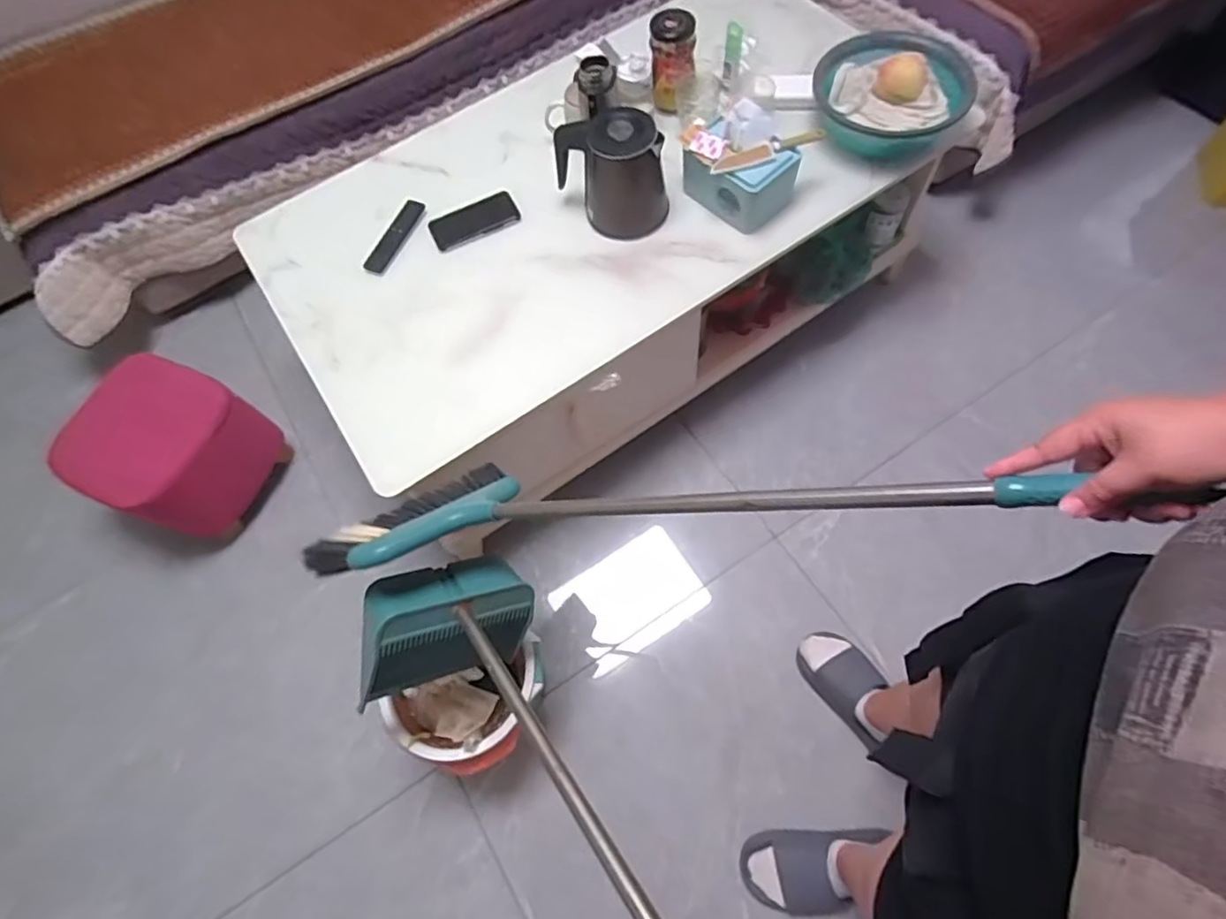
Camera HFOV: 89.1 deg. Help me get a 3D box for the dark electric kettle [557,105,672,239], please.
[{"bbox_3d":[-0.003,-0.485,1.054,0.171,0.167,0.120,-10,64,0],"label":"dark electric kettle"}]

